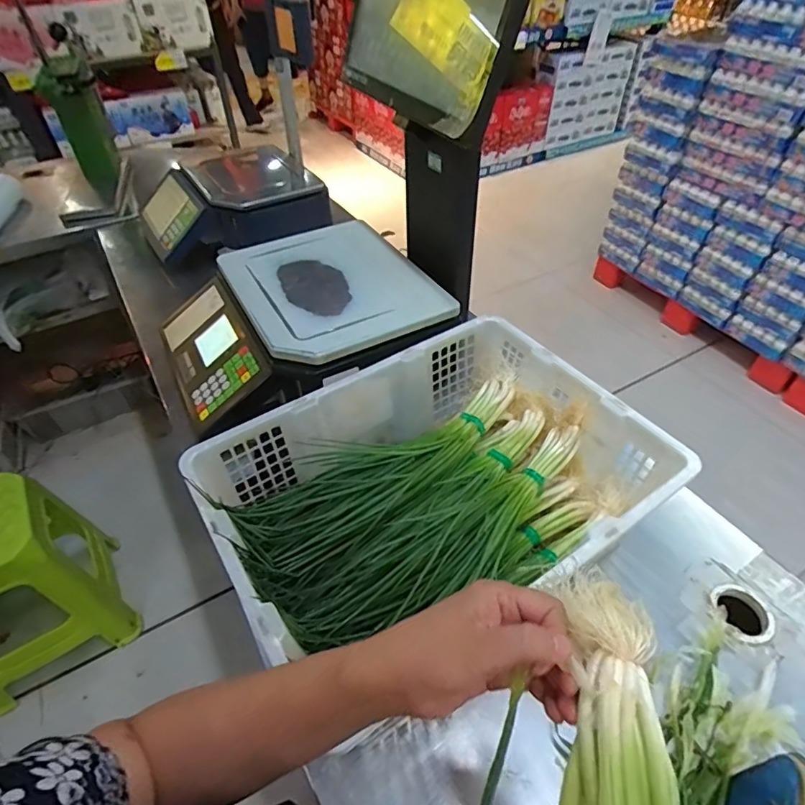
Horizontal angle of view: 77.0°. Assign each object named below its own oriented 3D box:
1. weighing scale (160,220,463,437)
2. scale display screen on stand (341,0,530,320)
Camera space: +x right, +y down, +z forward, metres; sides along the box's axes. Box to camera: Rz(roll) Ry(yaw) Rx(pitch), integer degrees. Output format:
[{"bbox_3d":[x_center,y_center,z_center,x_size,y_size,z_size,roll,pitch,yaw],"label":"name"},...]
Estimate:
[{"bbox_3d":[-0.167,-0.136,0.826,0.423,0.120,0.378,-22,49,-19],"label":"weighing scale"},{"bbox_3d":[0.026,-0.402,0.762,0.109,0.455,0.379,-18,48,-15],"label":"scale display screen on stand"}]

